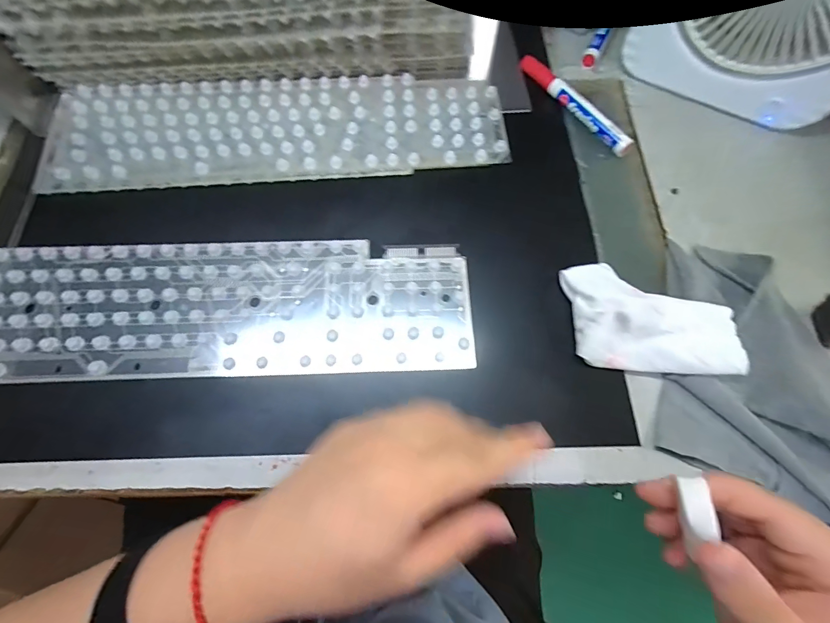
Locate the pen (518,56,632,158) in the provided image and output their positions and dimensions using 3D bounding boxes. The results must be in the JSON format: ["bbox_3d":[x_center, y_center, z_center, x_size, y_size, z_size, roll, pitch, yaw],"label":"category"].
[{"bbox_3d":[0.153,-0.202,0.375,0.019,0.020,0.143,-34,74,-12],"label":"pen"}]

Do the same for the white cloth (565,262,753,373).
[{"bbox_3d":[0.173,0.004,0.287,0.121,0.036,0.079,7,70,1],"label":"white cloth"}]

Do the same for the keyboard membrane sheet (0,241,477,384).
[{"bbox_3d":[-0.158,-0.004,0.301,0.396,0.006,0.110,0,70,-1],"label":"keyboard membrane sheet"}]

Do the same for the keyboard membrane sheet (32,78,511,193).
[{"bbox_3d":[-0.127,-0.171,0.359,0.410,0.006,0.113,-3,70,-2],"label":"keyboard membrane sheet"}]

